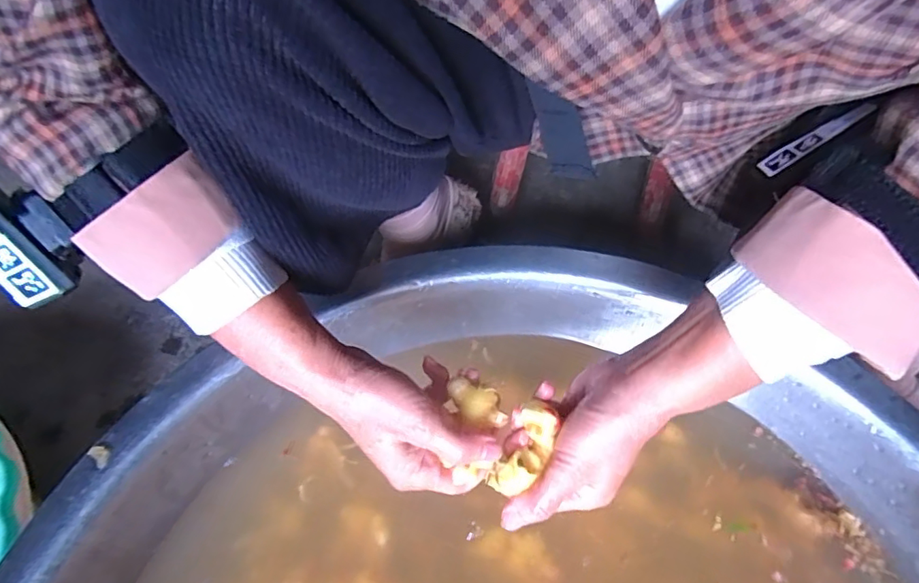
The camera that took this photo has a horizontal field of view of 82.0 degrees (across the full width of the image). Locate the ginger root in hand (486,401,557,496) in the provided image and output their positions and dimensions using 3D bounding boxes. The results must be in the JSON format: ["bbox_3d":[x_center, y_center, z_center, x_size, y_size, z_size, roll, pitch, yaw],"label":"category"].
[{"bbox_3d":[0.041,0.100,0.333,0.025,0.013,0.060,27,87,18],"label":"ginger root in hand"}]

